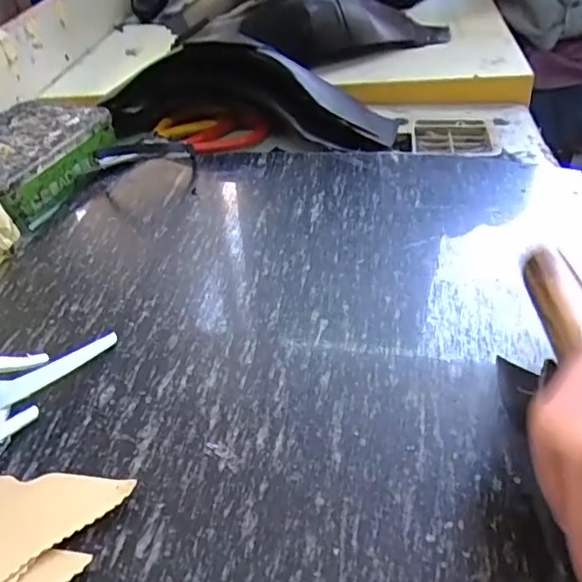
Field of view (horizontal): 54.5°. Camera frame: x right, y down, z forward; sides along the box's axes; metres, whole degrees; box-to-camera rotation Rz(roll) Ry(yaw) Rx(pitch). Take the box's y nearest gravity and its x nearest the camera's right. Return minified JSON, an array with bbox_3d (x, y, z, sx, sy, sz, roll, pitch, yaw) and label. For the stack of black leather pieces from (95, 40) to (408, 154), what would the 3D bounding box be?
[{"bbox_3d":[-0.058,-0.190,0.554,0.305,0.097,0.086,10,42,18],"label":"stack of black leather pieces"}]

